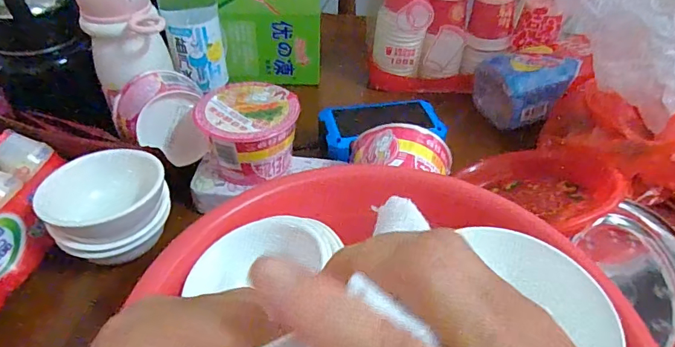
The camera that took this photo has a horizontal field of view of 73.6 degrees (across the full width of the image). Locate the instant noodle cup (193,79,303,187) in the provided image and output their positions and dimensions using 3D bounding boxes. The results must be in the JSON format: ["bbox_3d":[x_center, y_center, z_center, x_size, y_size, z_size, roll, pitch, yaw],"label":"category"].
[{"bbox_3d":[-0.087,-0.043,0.451,0.092,0.055,0.093,1,43,-1],"label":"instant noodle cup"}]

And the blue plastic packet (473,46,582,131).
[{"bbox_3d":[0.238,-0.110,0.574,0.102,0.072,0.093,-6,43,-9],"label":"blue plastic packet"}]

